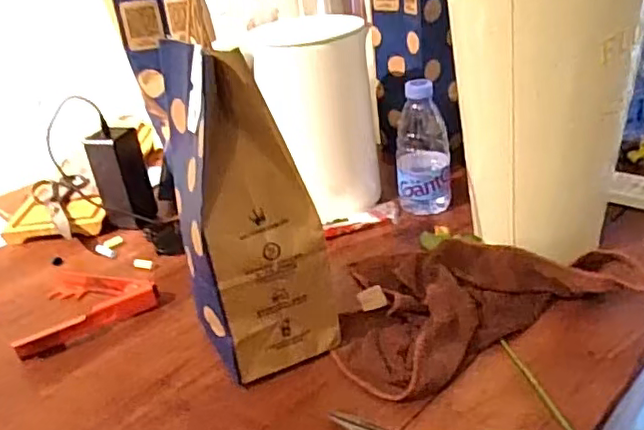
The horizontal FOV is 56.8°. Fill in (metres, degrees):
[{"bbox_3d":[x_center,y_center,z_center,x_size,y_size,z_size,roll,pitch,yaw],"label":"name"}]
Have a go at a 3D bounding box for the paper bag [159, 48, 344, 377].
[{"bbox_3d":[-0.067,-0.002,0.507,0.115,0.263,0.130,-14,30,-13],"label":"paper bag"}]

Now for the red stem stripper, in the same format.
[{"bbox_3d":[-0.262,0.083,0.648,0.139,0.031,0.143,-19,32,-22],"label":"red stem stripper"}]

